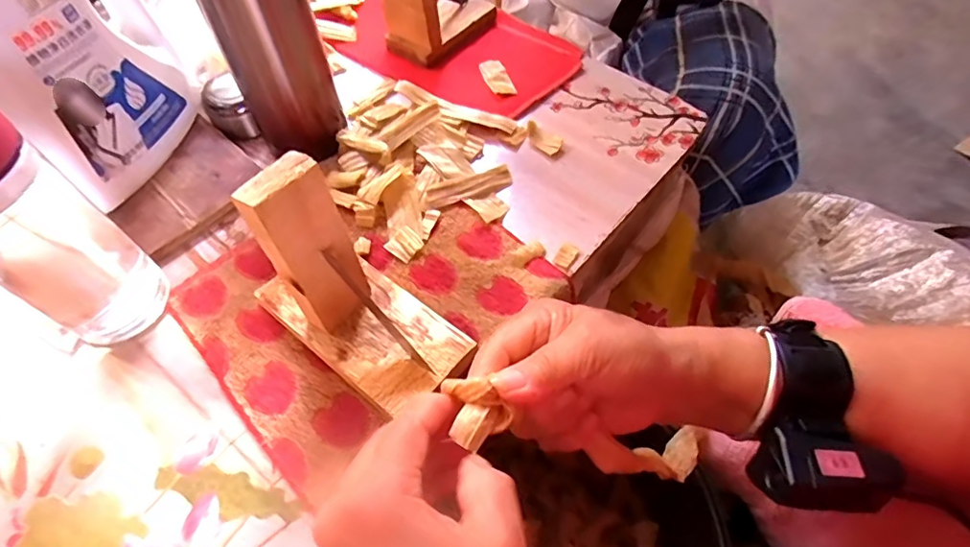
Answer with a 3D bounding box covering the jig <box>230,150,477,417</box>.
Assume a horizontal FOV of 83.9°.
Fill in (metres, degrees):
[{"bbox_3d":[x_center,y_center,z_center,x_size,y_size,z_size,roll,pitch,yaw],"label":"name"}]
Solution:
[{"bbox_3d":[-0.084,0.004,0.322,0.133,0.134,0.070,34,65,23],"label":"jig"}]

